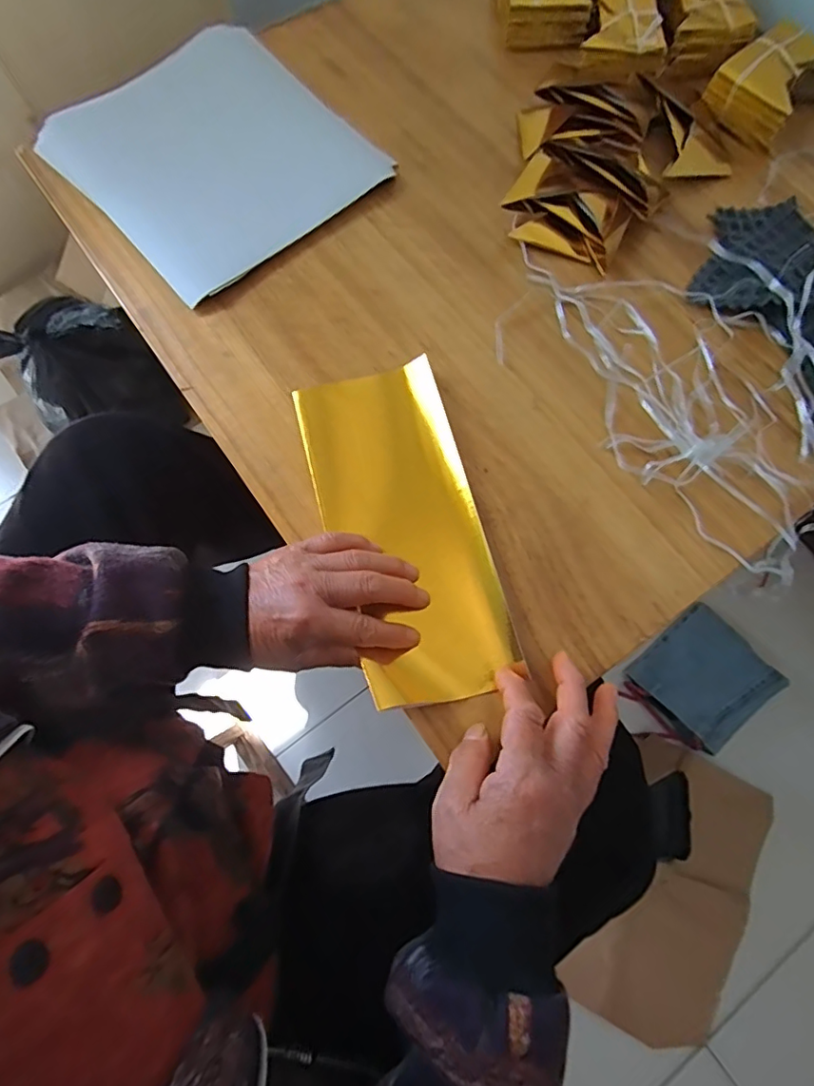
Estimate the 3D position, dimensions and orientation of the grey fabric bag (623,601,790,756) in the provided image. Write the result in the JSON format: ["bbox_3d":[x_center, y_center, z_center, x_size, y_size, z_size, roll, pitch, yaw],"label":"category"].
[{"bbox_3d":[0.435,0.196,0.801,0.159,0.049,0.157,-35,77,-9],"label":"grey fabric bag"}]

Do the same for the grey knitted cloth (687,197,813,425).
[{"bbox_3d":[0.309,-0.189,0.435,0.116,0.029,0.210,-23,75,-6],"label":"grey knitted cloth"}]

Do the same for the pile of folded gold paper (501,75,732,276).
[{"bbox_3d":[0.180,-0.330,0.473,0.172,0.036,0.191,17,75,5],"label":"pile of folded gold paper"}]

